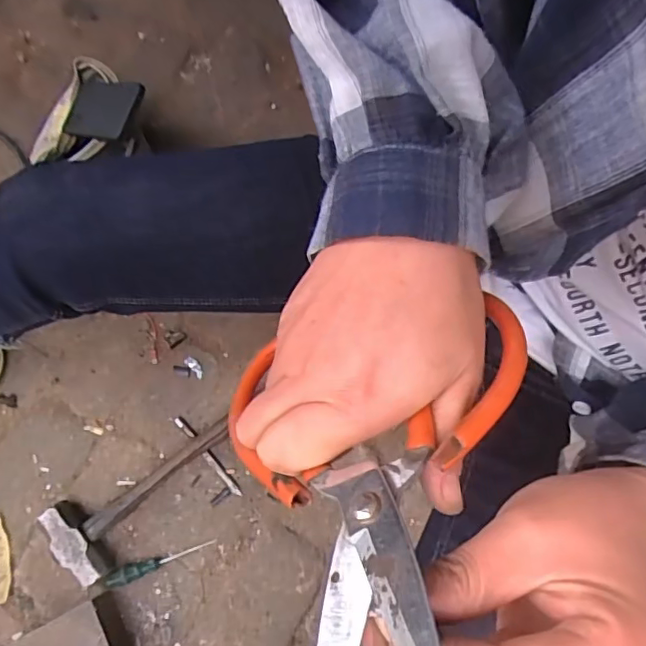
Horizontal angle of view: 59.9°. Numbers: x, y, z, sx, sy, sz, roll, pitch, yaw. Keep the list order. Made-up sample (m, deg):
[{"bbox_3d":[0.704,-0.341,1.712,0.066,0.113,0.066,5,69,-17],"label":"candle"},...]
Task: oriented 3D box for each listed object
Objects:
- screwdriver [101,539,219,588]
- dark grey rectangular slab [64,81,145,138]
[{"bbox_3d":[-0.200,0.294,0.685,0.132,0.026,0.021,-16,77,-4],"label":"screwdriver"},{"bbox_3d":[-0.260,-0.250,0.655,0.153,0.008,0.065,21,91,40],"label":"dark grey rectangular slab"}]

